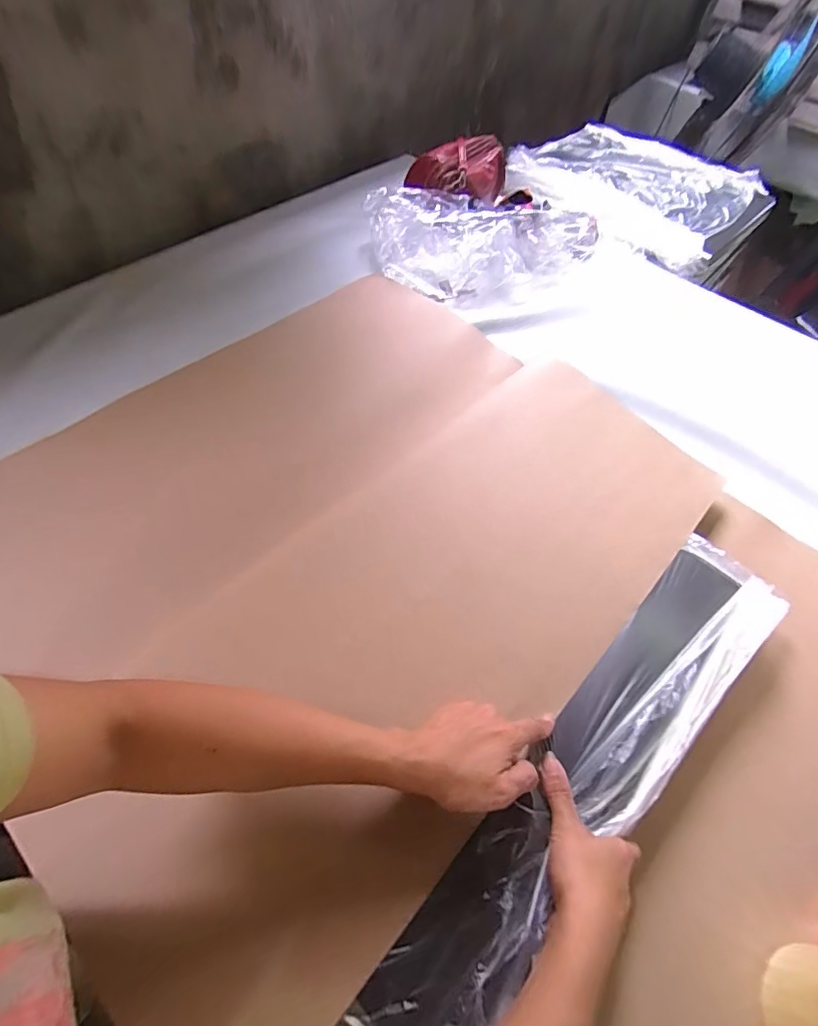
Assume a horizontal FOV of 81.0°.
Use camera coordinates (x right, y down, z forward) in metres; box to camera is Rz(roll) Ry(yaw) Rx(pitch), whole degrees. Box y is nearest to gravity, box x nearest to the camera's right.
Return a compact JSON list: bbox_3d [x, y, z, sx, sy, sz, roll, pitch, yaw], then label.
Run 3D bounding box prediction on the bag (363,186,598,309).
[{"bbox_3d":[0.135,-0.484,0.865,0.409,0.086,0.223,-2,56,-6],"label":"bag"}]

